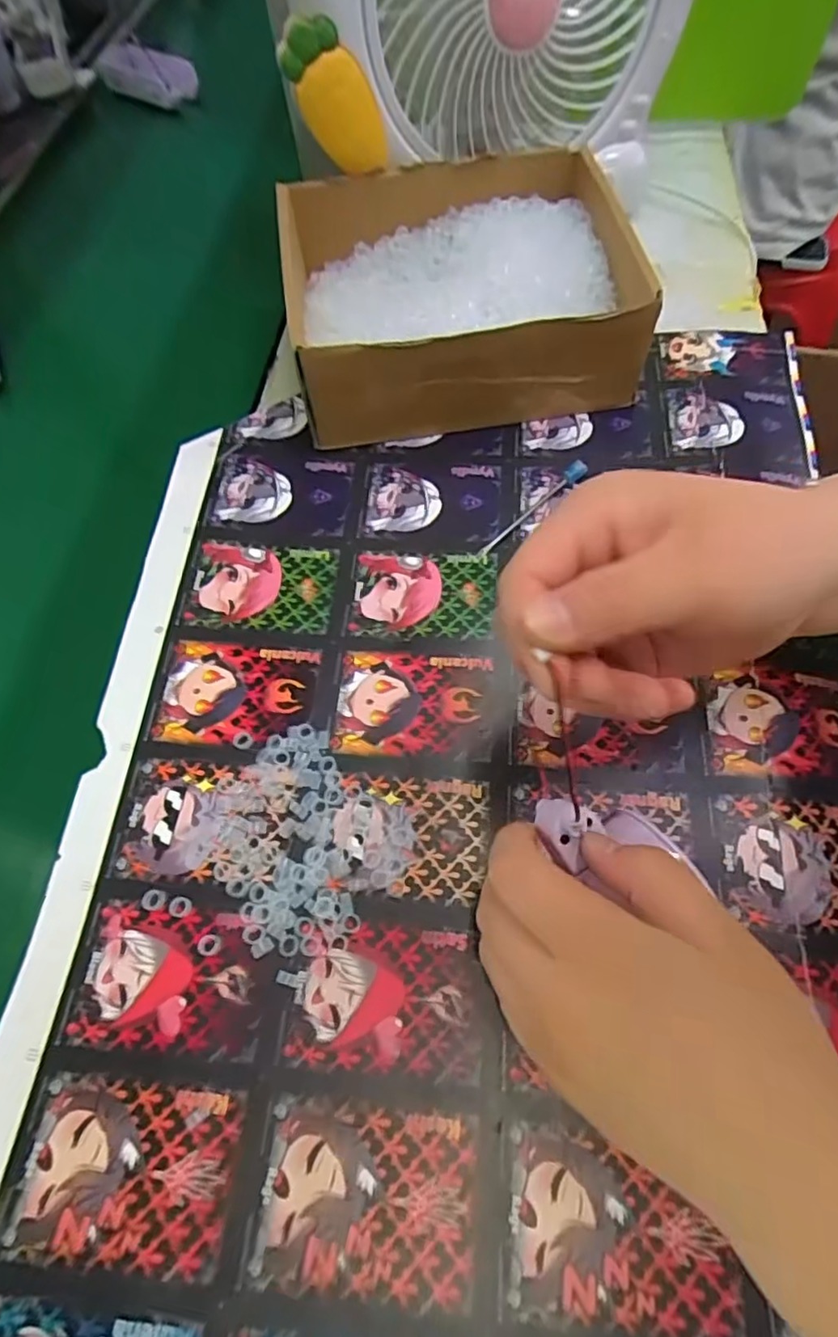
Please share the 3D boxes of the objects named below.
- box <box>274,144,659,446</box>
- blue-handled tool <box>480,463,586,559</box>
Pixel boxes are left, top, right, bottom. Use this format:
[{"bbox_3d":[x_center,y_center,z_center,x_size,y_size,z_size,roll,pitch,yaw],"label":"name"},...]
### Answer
[{"bbox_3d":[0.023,-0.240,0.408,0.207,0.072,0.167,-9,63,-1],"label":"box"},{"bbox_3d":[0.067,-0.094,0.365,0.085,0.011,0.010,-41,68,-16],"label":"blue-handled tool"}]

